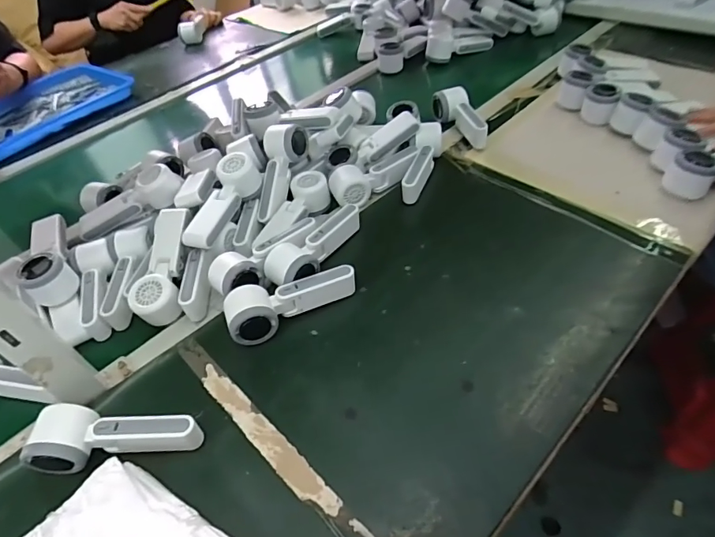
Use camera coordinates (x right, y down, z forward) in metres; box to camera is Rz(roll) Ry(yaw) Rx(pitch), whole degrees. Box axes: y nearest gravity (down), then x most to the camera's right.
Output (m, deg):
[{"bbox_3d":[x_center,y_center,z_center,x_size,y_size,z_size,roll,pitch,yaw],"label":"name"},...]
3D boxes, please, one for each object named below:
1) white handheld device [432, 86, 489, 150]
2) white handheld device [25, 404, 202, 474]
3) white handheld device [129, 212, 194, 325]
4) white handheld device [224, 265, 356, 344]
[{"bbox_3d":[0.183,-0.267,0.806,0.060,0.050,0.151,-11,47,-2],"label":"white handheld device"},{"bbox_3d":[-0.245,0.175,0.460,0.161,0.053,0.060,-3,47,5],"label":"white handheld device"},{"bbox_3d":[-0.264,-0.007,0.615,0.065,0.045,0.167,-4,62,3],"label":"white handheld device"},{"bbox_3d":[-0.081,0.041,0.568,0.167,0.046,0.068,-21,48,-11],"label":"white handheld device"}]

